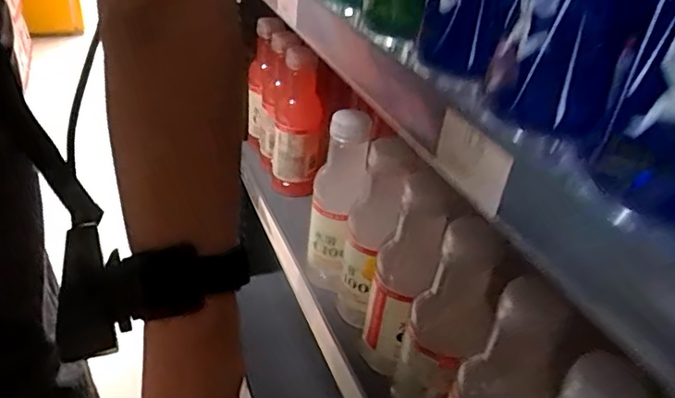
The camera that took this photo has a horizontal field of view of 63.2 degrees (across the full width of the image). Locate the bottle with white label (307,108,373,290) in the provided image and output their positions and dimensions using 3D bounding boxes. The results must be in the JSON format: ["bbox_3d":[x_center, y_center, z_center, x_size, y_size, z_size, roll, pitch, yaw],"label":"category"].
[{"bbox_3d":[-0.002,0.015,0.561,0.053,0.193,0.061,5,34,-1],"label":"bottle with white label"}]

